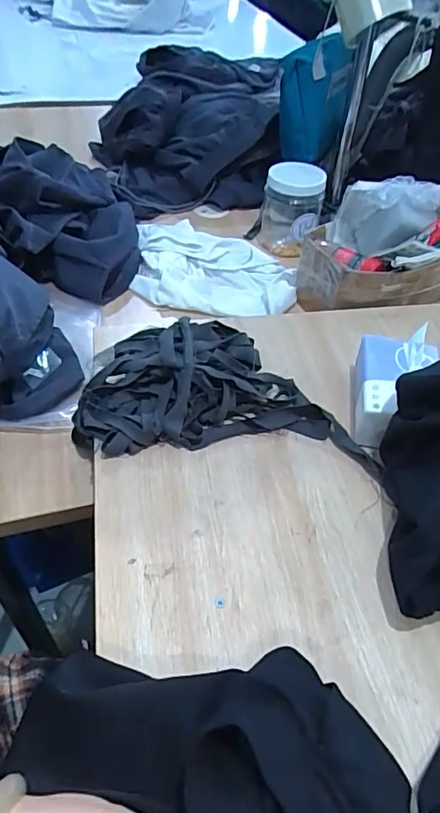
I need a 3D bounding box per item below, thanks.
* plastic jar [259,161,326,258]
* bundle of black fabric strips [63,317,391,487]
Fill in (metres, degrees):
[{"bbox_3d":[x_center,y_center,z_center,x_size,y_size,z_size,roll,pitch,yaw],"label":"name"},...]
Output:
[{"bbox_3d":[0.116,-0.324,0.858,0.091,0.132,0.107,5,47,1],"label":"plastic jar"},{"bbox_3d":[0.000,-0.012,0.541,0.310,0.063,0.151,2,47,-2],"label":"bundle of black fabric strips"}]

